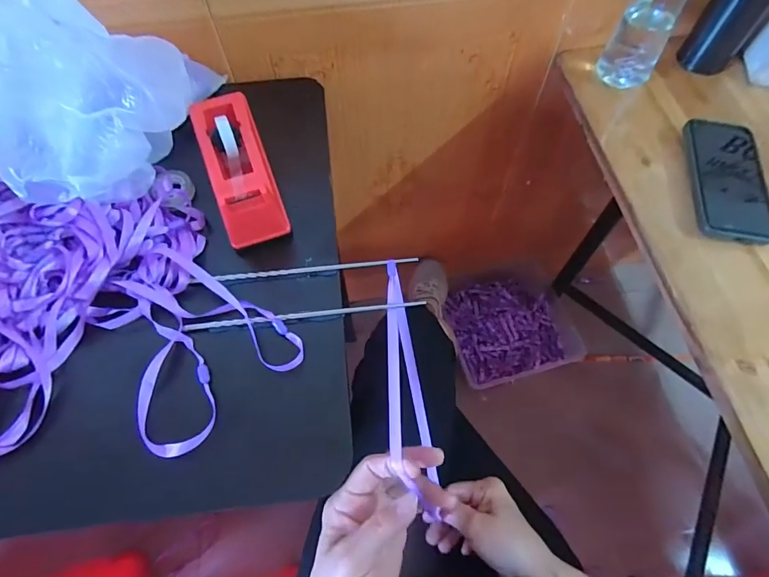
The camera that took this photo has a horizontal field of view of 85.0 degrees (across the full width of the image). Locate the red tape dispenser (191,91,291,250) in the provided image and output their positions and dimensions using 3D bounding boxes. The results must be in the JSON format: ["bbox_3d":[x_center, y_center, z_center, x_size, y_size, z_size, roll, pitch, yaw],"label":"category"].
[{"bbox_3d":[-0.147,-0.123,0.426,0.061,0.059,0.159,-18,65,-12],"label":"red tape dispenser"}]

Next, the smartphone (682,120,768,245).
[{"bbox_3d":[0.390,-0.127,0.476,0.081,0.018,0.175,12,64,7],"label":"smartphone"}]

